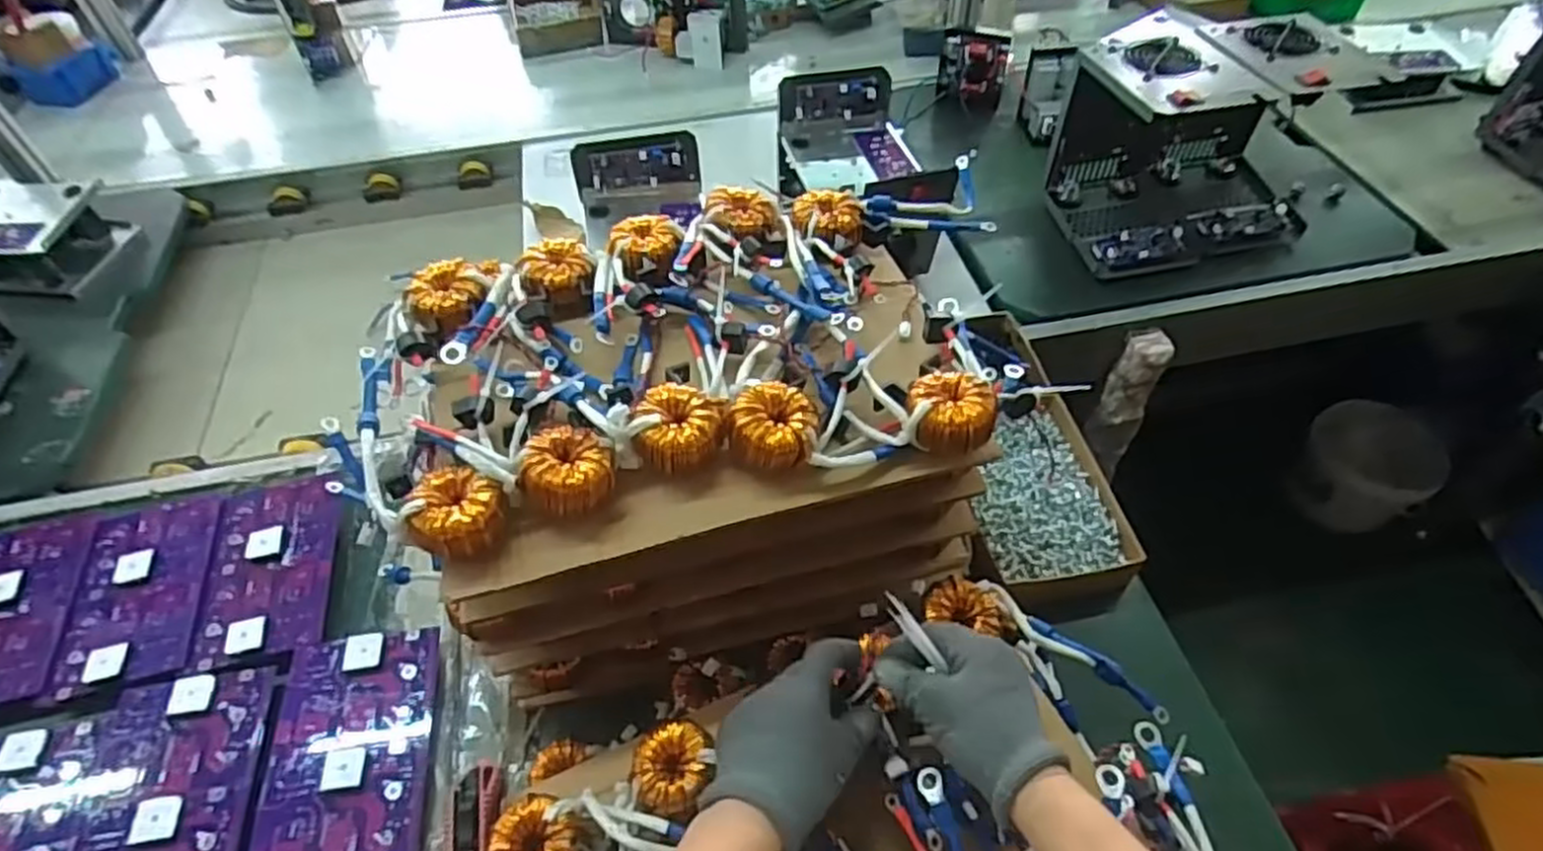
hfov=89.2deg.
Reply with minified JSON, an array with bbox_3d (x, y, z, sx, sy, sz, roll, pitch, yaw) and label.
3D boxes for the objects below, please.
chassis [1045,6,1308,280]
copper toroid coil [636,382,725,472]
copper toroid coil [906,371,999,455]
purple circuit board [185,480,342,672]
[{"bbox_3d":[0.541,-0.357,0.999,0.312,0.241,0.199,-12,52,-8],"label":"chassis"},{"bbox_3d":[-0.063,0.005,0.551,0.060,0.040,0.058,-13,52,-8],"label":"copper toroid coil"},{"bbox_3d":[0.127,-0.011,0.553,0.060,0.028,0.057,-1,51,1],"label":"copper toroid coil"},{"bbox_3d":[-0.488,0.133,0.761,0.121,0.010,0.197,-11,52,-7],"label":"purple circuit board"}]

